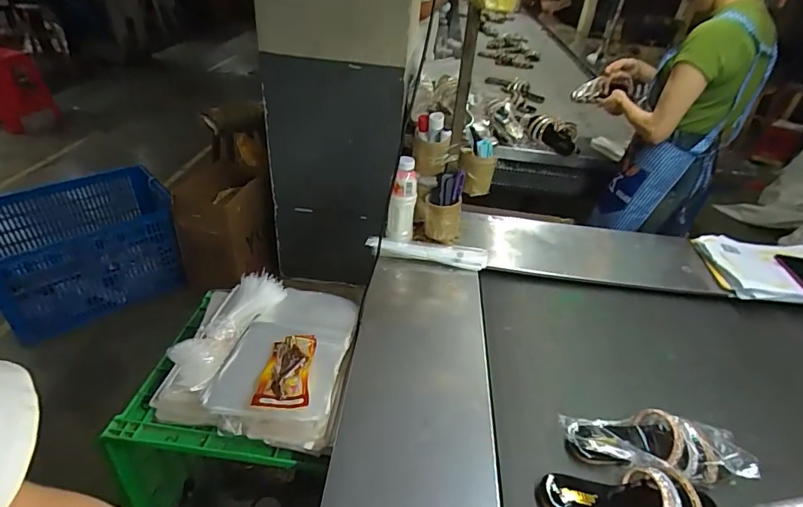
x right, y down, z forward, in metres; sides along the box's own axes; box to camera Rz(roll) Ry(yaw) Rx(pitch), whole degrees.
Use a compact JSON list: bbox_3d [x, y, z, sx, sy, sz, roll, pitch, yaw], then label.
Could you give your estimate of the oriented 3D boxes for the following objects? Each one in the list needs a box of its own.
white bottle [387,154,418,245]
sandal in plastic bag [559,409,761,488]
[{"bbox_3d":[0.003,-0.118,1.011,0.059,0.196,0.050,8,37,4],"label":"white bottle"},{"bbox_3d":[0.388,0.291,0.680,0.253,0.060,0.112,0,35,14],"label":"sandal in plastic bag"}]

